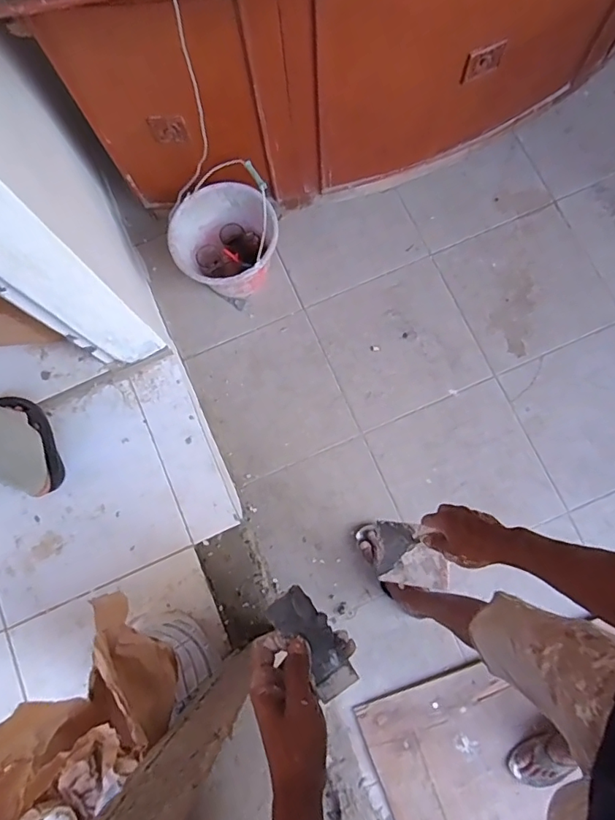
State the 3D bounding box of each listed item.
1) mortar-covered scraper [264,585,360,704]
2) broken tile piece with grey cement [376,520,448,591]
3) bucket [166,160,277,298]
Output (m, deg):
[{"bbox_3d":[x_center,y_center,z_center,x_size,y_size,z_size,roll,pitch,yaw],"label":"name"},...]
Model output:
[{"bbox_3d":[0.005,0.219,0.472,0.042,0.016,0.103,-33,88,-6],"label":"mortar-covered scraper"},{"bbox_3d":[0.152,0.211,0.722,0.099,0.007,0.095,5,103,20],"label":"broken tile piece with grey cement"},{"bbox_3d":[-0.225,-0.456,1.343,0.266,0.301,0.270,-1,77,3],"label":"bucket"}]

